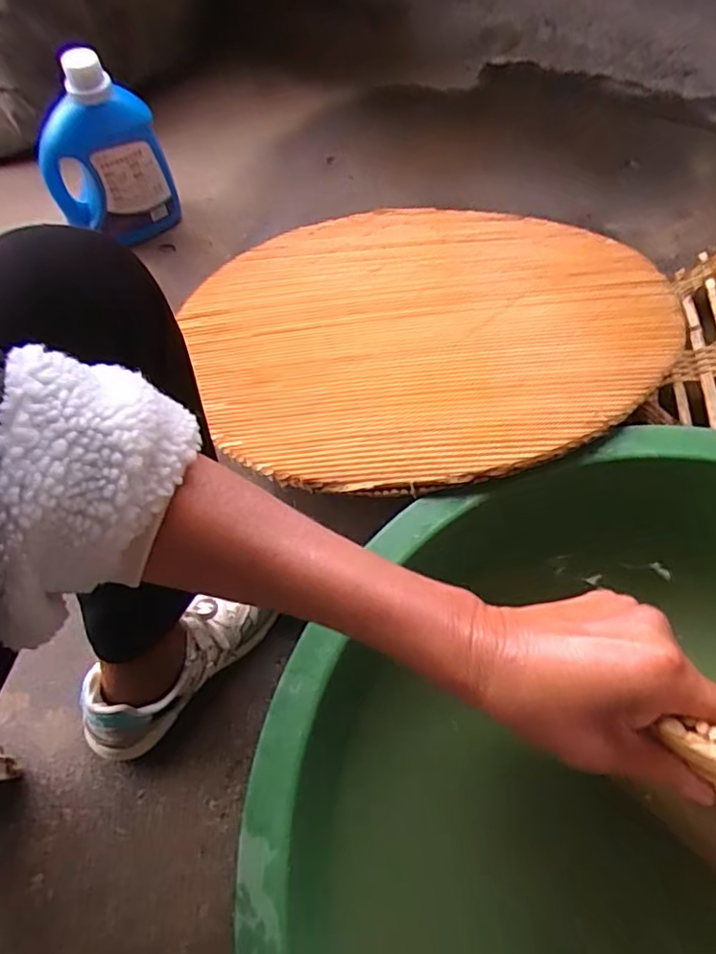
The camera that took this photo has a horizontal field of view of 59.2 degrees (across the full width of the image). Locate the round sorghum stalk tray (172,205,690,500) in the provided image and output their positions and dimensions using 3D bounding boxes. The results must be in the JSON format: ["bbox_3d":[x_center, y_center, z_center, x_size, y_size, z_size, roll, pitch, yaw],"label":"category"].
[{"bbox_3d":[0.081,-0.214,0.817,0.583,0.020,0.608,-5,45,5],"label":"round sorghum stalk tray"}]

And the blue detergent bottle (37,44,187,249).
[{"bbox_3d":[-0.395,-0.500,0.976,0.175,0.242,0.115,-28,63,-15],"label":"blue detergent bottle"}]

